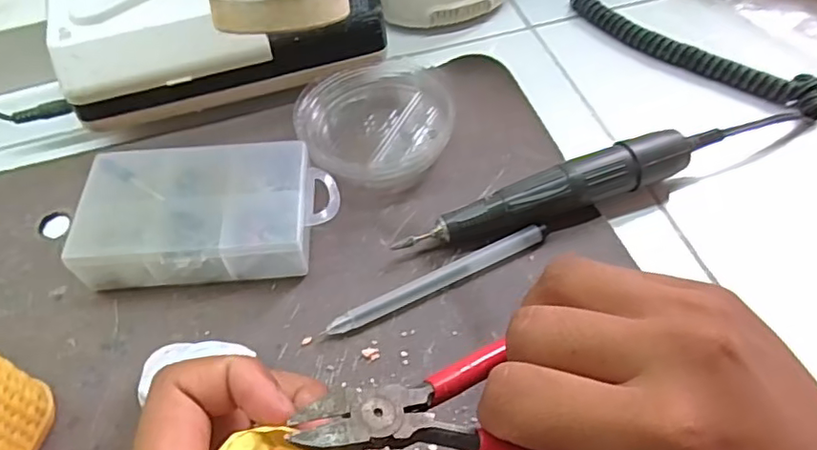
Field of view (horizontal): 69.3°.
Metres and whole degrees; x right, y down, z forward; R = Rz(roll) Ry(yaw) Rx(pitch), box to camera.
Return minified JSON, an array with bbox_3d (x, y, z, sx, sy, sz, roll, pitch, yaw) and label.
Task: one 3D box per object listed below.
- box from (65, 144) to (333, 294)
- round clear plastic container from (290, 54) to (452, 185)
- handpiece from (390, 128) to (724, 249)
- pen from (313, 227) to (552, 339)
[{"bbox_3d":[-0.105,-0.006,0.318,0.127,0.032,0.076,-6,56,-3],"label":"box"},{"bbox_3d":[-0.021,-0.065,0.357,0.088,0.027,0.082,-1,56,1],"label":"round clear plastic container"},{"bbox_3d":[0.088,-0.018,0.323,0.186,0.029,0.025,-18,58,-11],"label":"handpiece"},{"bbox_3d":[0.015,0.028,0.306,0.123,0.010,0.011,-23,59,-14],"label":"pen"}]

